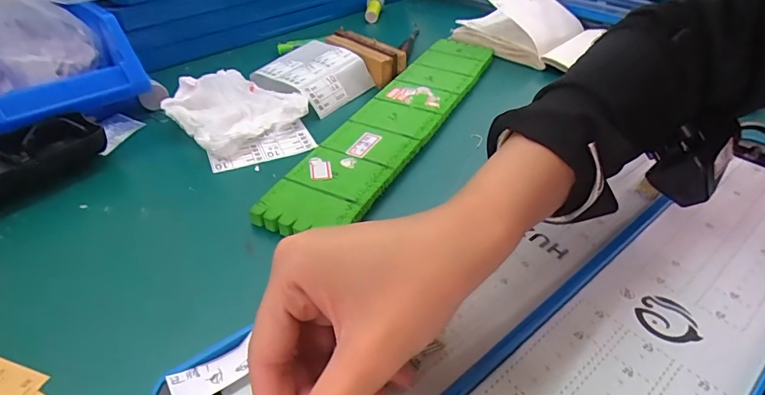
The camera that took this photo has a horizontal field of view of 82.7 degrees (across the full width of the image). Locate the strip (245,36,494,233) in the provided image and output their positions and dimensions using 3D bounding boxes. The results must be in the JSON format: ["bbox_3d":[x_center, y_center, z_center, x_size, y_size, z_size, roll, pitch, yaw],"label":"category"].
[{"bbox_3d":[0.019,-0.074,0.389,0.069,0.013,0.338,19,43,20],"label":"strip"}]

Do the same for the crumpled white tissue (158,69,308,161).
[{"bbox_3d":[-0.139,-0.082,0.387,0.123,0.025,0.094,31,49,30],"label":"crumpled white tissue"}]

